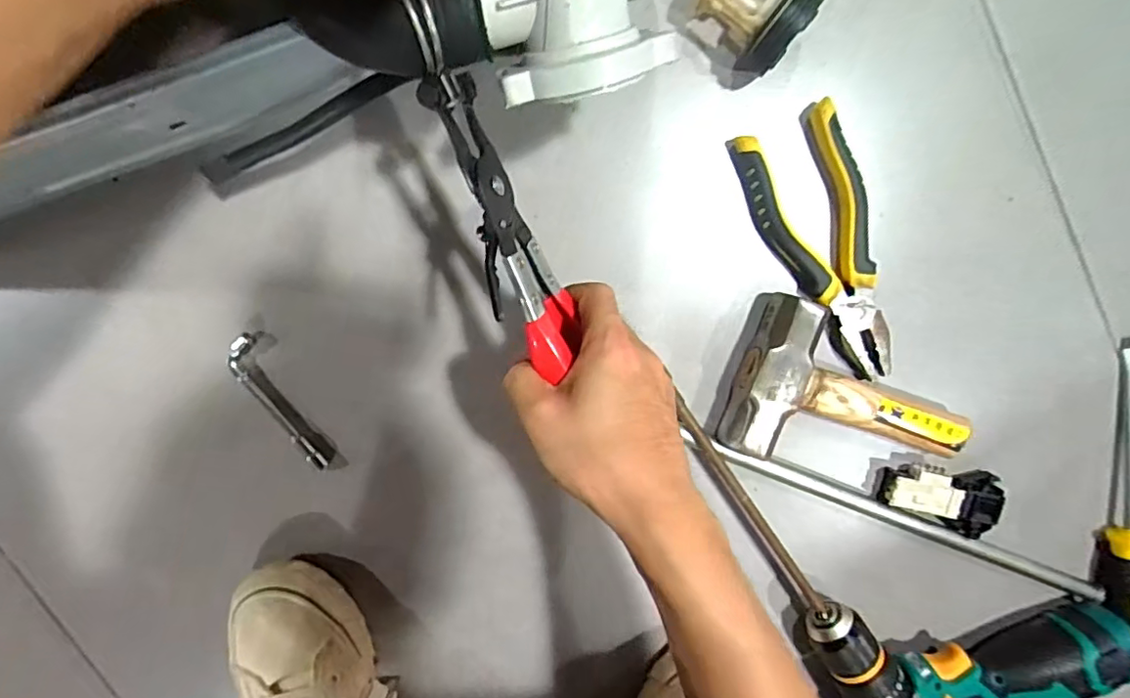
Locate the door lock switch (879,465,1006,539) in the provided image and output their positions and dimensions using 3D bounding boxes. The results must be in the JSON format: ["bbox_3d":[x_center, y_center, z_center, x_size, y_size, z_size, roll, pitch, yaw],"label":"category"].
[{"bbox_3d":[0.281,0.112,0.433,0.087,0.021,0.047,11,100,-2],"label":"door lock switch"}]

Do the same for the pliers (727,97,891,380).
[{"bbox_3d":[0.182,-0.066,0.406,0.072,0.018,0.188,-24,99,4],"label":"pliers"}]

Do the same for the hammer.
[{"bbox_3d":[0.206,0.036,0.413,0.165,0.036,0.109,16,99,-3],"label":"hammer"}]

